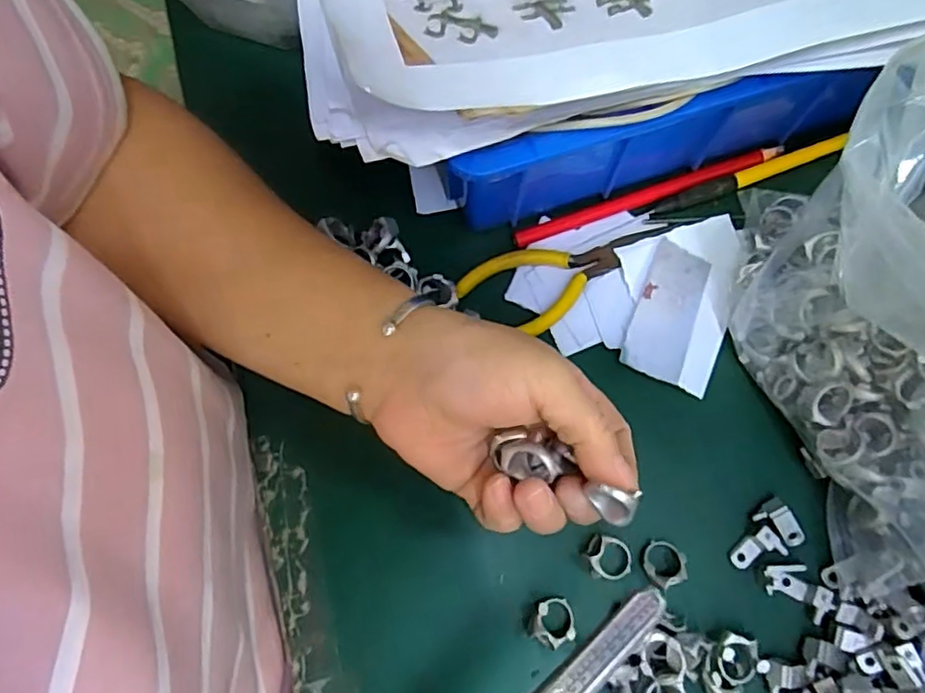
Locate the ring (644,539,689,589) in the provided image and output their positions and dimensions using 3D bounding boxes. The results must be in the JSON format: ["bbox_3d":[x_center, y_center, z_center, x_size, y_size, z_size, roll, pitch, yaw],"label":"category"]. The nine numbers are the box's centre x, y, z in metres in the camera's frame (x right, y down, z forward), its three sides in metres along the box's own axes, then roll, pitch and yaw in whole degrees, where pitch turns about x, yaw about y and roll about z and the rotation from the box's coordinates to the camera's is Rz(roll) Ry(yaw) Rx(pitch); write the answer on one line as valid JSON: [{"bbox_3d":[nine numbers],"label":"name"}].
[{"bbox_3d":[0.099,0.106,0.296,0.021,0.009,0.021,0,75,1],"label":"ring"}]

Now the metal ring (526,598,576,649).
[{"bbox_3d":[0.042,0.132,0.289,0.022,0.012,0.021,0,75,1],"label":"metal ring"}]

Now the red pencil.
[{"bbox_3d":[0.106,-0.087,0.341,0.162,0.004,0.009,-19,76,-4],"label":"red pencil"}]

